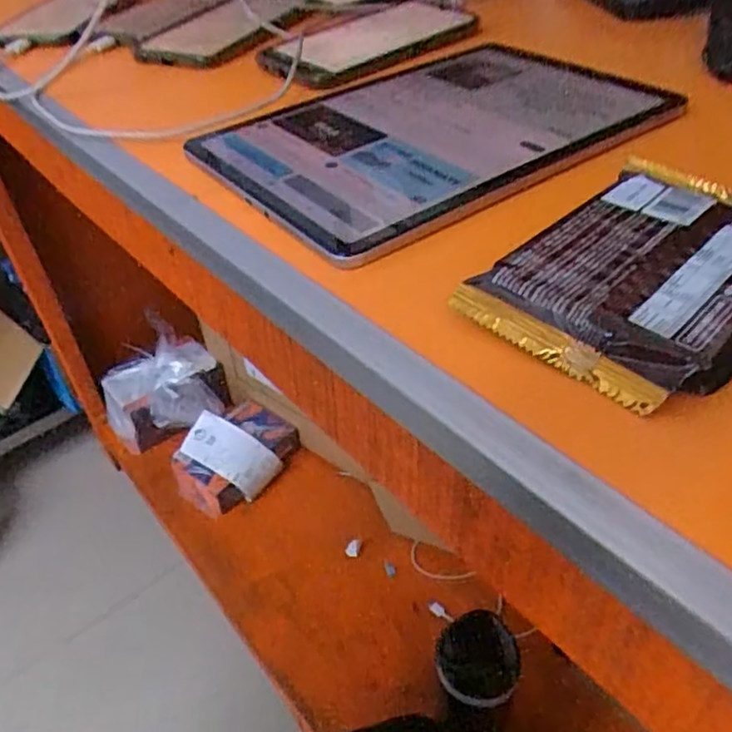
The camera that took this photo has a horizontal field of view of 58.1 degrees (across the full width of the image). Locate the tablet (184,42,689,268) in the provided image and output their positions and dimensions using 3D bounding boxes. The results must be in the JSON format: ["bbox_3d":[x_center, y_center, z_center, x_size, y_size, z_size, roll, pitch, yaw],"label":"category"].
[{"bbox_3d":[0.033,-0.138,0.370,0.219,0.015,0.175,-31,50,-24],"label":"tablet"}]

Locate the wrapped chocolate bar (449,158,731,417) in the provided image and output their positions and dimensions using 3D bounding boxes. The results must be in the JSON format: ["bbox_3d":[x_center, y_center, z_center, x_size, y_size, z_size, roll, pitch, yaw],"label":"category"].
[{"bbox_3d":[0.109,-0.036,0.249,0.117,0.020,0.090,-31,48,-28],"label":"wrapped chocolate bar"}]

